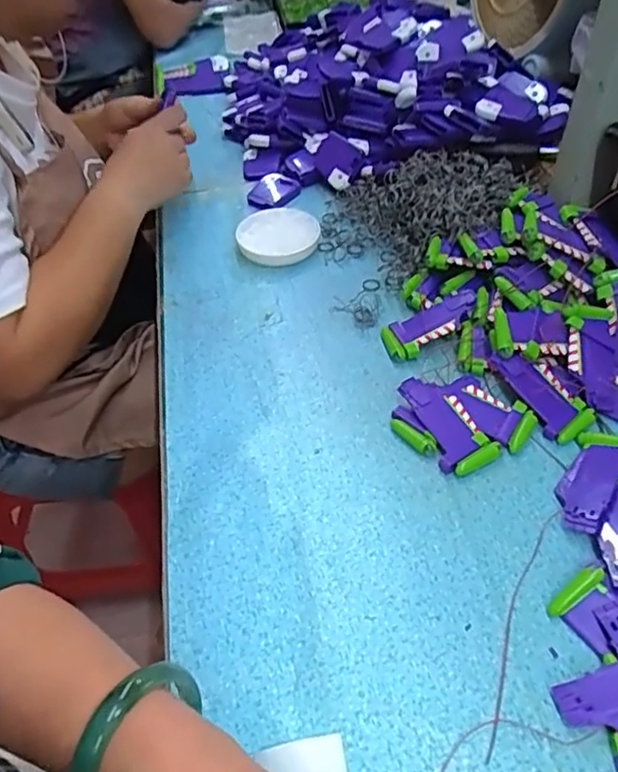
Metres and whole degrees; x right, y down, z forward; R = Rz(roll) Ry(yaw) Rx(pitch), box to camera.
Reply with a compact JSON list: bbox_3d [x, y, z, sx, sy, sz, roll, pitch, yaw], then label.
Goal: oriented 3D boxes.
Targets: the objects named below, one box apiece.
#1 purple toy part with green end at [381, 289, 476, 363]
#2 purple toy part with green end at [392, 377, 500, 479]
[{"bbox_3d":[0.109,-0.059,0.544,0.093,0.009,0.045,-34,52,-1],"label":"purple toy part with green end"},{"bbox_3d":[0.104,0.032,0.473,0.052,0.024,0.085,-26,51,-20],"label":"purple toy part with green end"}]

